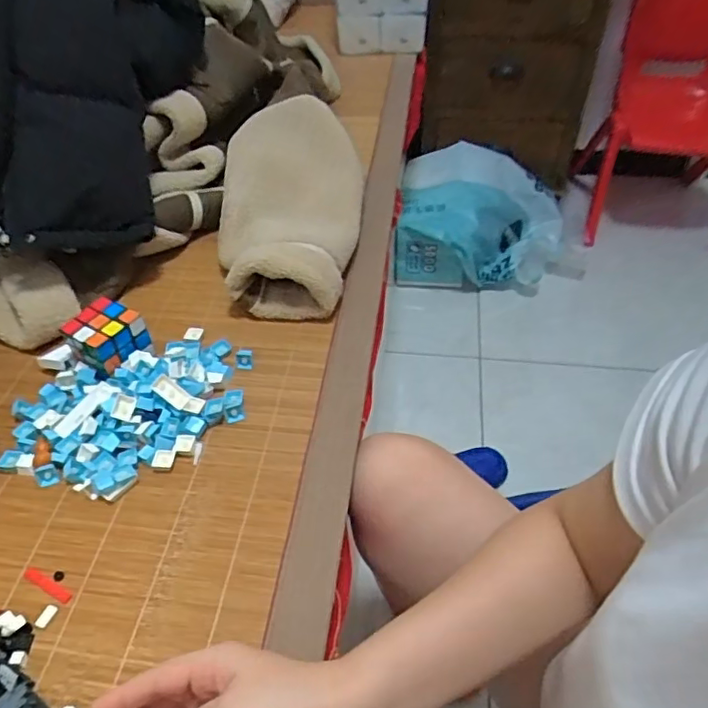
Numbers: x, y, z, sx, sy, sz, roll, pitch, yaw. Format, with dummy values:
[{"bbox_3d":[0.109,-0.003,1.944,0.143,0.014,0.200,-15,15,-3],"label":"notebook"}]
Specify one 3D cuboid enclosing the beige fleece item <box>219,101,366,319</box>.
[{"bbox_3d":[-0.080,-0.203,0.755,0.176,0.096,0.368,1,47,3],"label":"beige fleece item"}]

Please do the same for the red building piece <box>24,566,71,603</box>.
[{"bbox_3d":[-0.244,0.183,0.459,0.047,0.004,0.009,21,51,20],"label":"red building piece"}]

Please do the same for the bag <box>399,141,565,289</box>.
[{"bbox_3d":[0.310,-0.322,1.370,0.388,0.182,0.324,6,47,7],"label":"bag"}]

